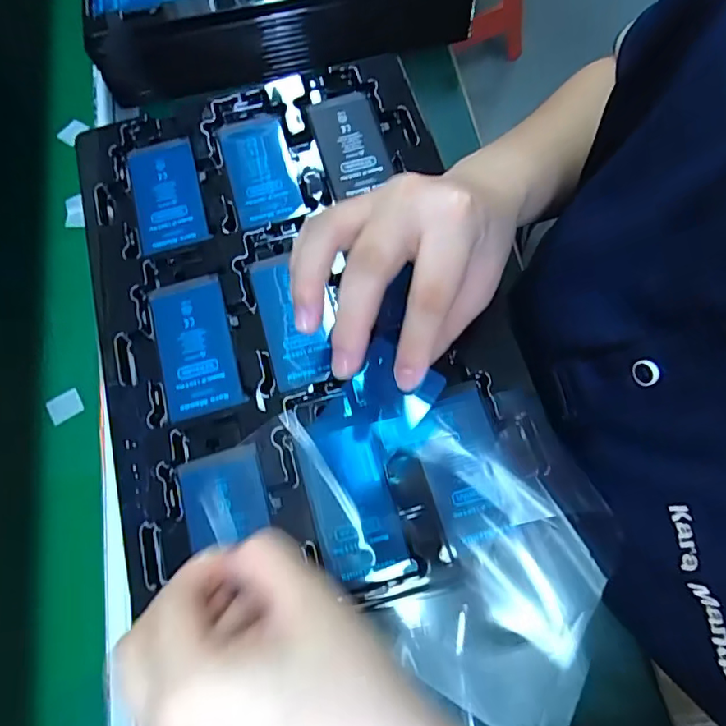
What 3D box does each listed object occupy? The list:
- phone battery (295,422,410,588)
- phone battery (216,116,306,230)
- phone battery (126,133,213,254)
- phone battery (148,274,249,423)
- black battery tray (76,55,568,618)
[{"bbox_3d":[-0.006,0.070,0.283,0.041,0.008,0.076,-16,69,-1],"label":"phone battery"},{"bbox_3d":[-0.066,-0.125,0.356,0.043,0.008,0.080,-17,69,-2],"label":"phone battery"},{"bbox_3d":[-0.126,-0.109,0.351,0.044,0.009,0.083,-18,69,-2],"label":"phone battery"},{"bbox_3d":[-0.097,-0.011,0.315,0.043,0.009,0.083,-17,69,-2],"label":"phone battery"},{"bbox_3d":[-0.038,-0.035,0.317,0.223,0.030,0.321,-16,69,-1],"label":"black battery tray"}]

